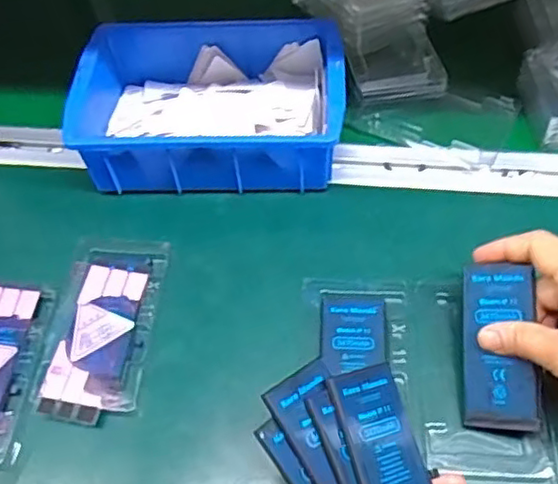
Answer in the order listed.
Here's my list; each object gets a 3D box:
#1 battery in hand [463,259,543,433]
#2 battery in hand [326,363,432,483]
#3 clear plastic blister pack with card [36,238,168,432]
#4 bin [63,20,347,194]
[{"bbox_3d":[0.135,0.065,0.392,0.045,0.008,0.098,-3,80,31],"label":"battery in hand"},{"bbox_3d":[0.059,0.116,0.346,0.041,0.004,0.096,-11,72,-26],"label":"battery in hand"},{"bbox_3d":[-0.120,0.057,0.446,0.069,0.007,0.134,3,60,6],"label":"clear plastic blister pack with card"},{"bbox_3d":[-0.053,-0.112,0.512,0.201,0.060,0.141,-1,59,4],"label":"bin"}]

